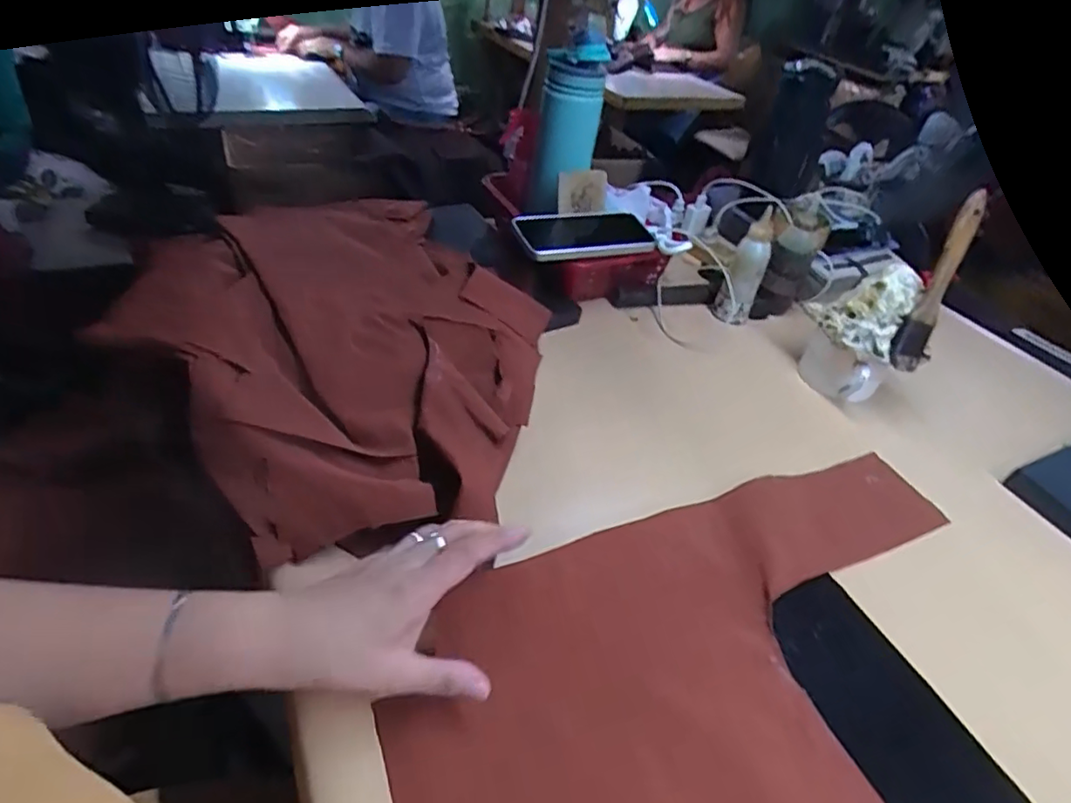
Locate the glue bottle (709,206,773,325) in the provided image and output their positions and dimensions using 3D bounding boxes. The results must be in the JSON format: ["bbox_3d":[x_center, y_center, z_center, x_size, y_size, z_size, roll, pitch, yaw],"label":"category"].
[{"bbox_3d":[0.246,-0.156,0.710,0.043,0.121,0.052,18,42,13],"label":"glue bottle"}]

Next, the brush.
[{"bbox_3d":[0.387,-0.110,0.575,0.036,0.168,0.023,17,21,11],"label":"brush"}]

